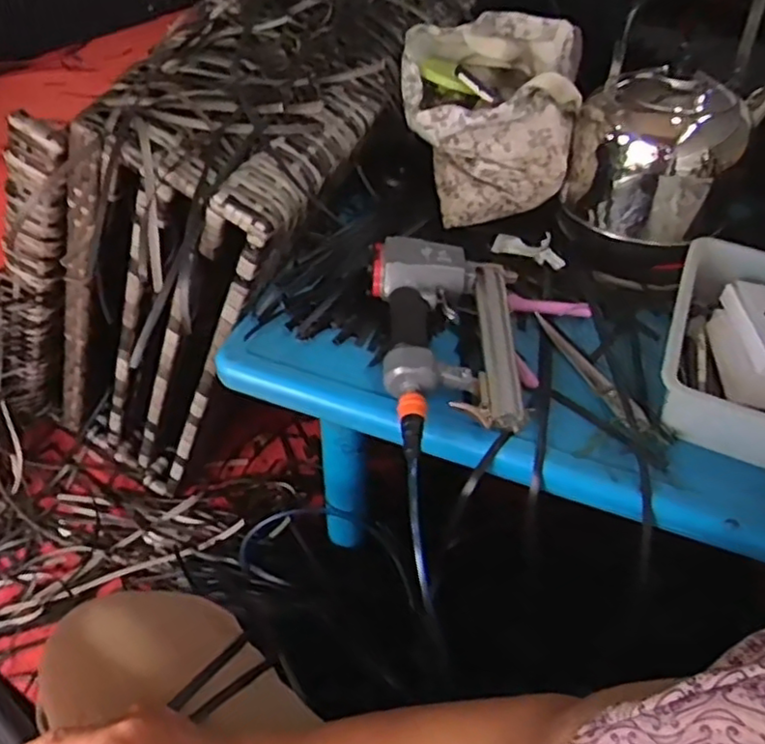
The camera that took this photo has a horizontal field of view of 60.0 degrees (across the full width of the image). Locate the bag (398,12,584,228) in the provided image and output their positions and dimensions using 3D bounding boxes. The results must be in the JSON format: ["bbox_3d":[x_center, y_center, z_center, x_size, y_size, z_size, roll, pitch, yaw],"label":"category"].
[{"bbox_3d":[0.136,-0.338,0.856,0.217,0.152,0.259,5,47,1],"label":"bag"}]

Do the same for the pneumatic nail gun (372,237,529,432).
[{"bbox_3d":[0.066,-0.041,0.689,0.155,0.065,0.218,3,47,-1],"label":"pneumatic nail gun"}]

